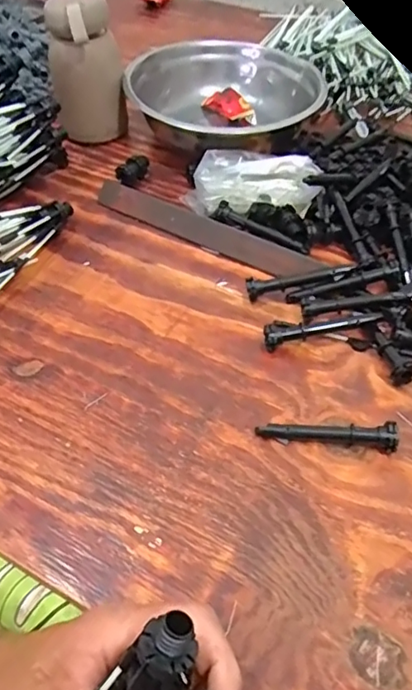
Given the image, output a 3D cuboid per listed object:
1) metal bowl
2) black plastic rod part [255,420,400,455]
[{"bbox_3d":[0.021,-0.285,0.647,0.205,0.061,0.205,0,48,0],"label":"metal bowl"},{"bbox_3d":[0.083,0.062,0.385,0.094,0.019,0.015,5,48,4],"label":"black plastic rod part"}]

